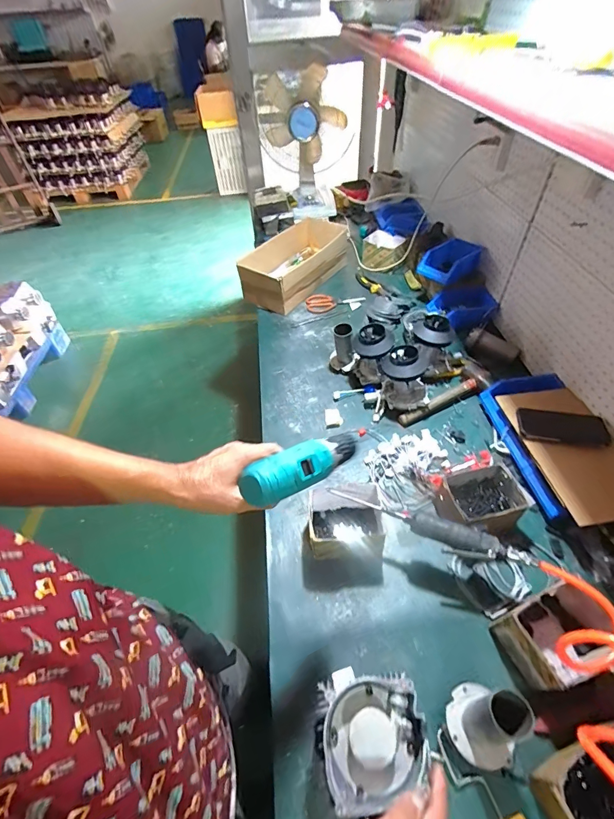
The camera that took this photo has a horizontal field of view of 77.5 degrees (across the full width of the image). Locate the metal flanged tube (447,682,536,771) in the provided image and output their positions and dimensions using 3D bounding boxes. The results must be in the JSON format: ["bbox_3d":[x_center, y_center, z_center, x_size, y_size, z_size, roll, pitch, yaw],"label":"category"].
[{"bbox_3d":[0.253,0.429,0.526,0.093,0.108,0.096,7,49,9],"label":"metal flanged tube"}]

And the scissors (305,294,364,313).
[{"bbox_3d":[0.098,-0.384,1.340,0.198,0.015,0.083,-12,49,-7],"label":"scissors"}]

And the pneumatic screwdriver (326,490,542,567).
[{"bbox_3d":[0.209,0.213,0.690,0.366,0.054,0.056,18,52,18],"label":"pneumatic screwdriver"}]

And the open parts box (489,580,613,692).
[{"bbox_3d":[0.400,0.357,0.608,0.163,0.102,0.111,-19,50,-13],"label":"open parts box"}]

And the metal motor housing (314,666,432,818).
[{"bbox_3d":[0.073,0.371,0.435,0.117,0.044,0.111,-10,48,-6],"label":"metal motor housing"}]

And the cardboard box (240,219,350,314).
[{"bbox_3d":[-0.039,-0.537,1.408,0.222,0.152,0.433,29,56,26],"label":"cardboard box"}]

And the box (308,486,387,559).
[{"bbox_3d":[0.073,0.225,0.756,0.134,0.095,0.124,-2,48,1],"label":"box"}]

